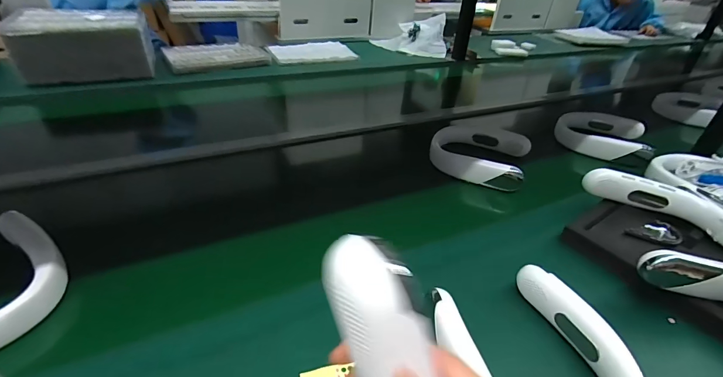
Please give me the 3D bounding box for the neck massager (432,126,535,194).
[{"bbox_3d":[0.254,-0.077,0.765,0.204,0.061,0.170,18,38,17],"label":"neck massager"}]

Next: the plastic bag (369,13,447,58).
[{"bbox_3d":[0.209,-0.665,1.552,0.325,0.128,0.285,7,36,2],"label":"plastic bag"}]

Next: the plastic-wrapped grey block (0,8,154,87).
[{"bbox_3d":[-0.823,-0.432,1.069,0.340,0.154,0.219,-8,38,-18],"label":"plastic-wrapped grey block"}]

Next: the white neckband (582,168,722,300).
[{"bbox_3d":[0.457,0.066,0.519,0.178,0.072,0.211,9,36,6],"label":"white neckband"}]

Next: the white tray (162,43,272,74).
[{"bbox_3d":[-0.518,-0.479,1.266,0.323,0.029,0.232,-16,41,-26],"label":"white tray"}]

